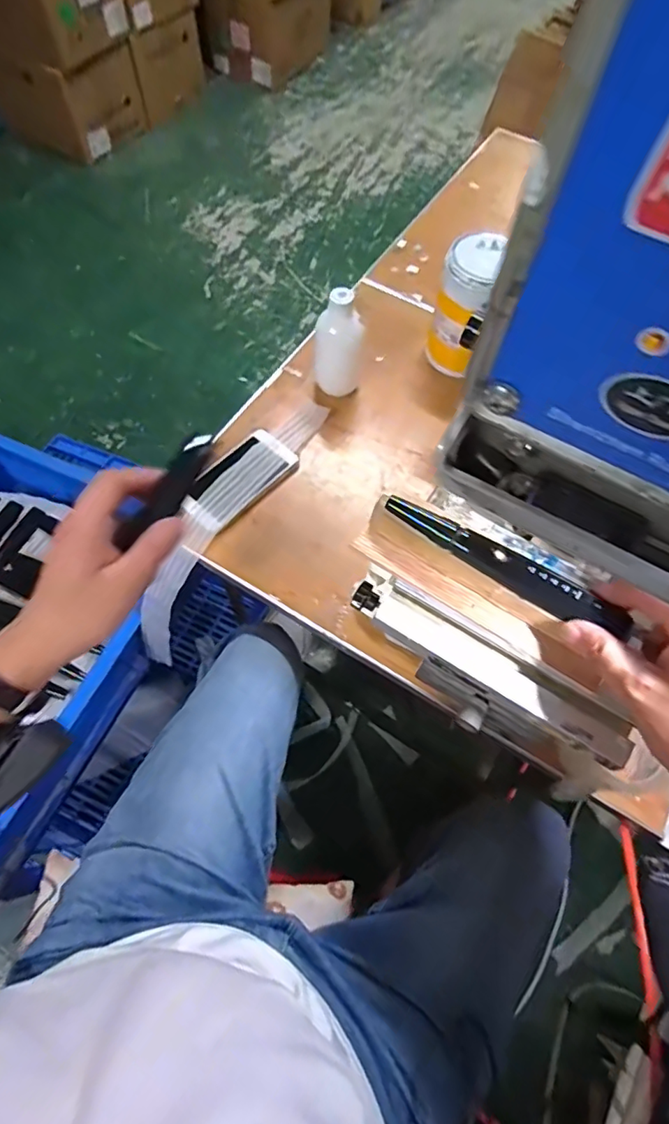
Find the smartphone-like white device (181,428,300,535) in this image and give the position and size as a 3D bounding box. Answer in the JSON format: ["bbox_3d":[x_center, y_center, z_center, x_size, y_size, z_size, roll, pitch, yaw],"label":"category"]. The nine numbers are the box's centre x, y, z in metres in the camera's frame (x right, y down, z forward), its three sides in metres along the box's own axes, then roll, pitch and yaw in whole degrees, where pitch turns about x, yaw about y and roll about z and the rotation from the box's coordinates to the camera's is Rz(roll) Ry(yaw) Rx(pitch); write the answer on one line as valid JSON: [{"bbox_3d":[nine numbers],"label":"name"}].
[{"bbox_3d":[-0.122,-0.105,0.679,0.077,0.017,0.154,45,68,3],"label":"smartphone-like white device"}]

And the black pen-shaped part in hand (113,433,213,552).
[{"bbox_3d":[-0.122,-0.052,0.391,0.021,0.018,0.099,36,87,16],"label":"black pen-shaped part in hand"}]

